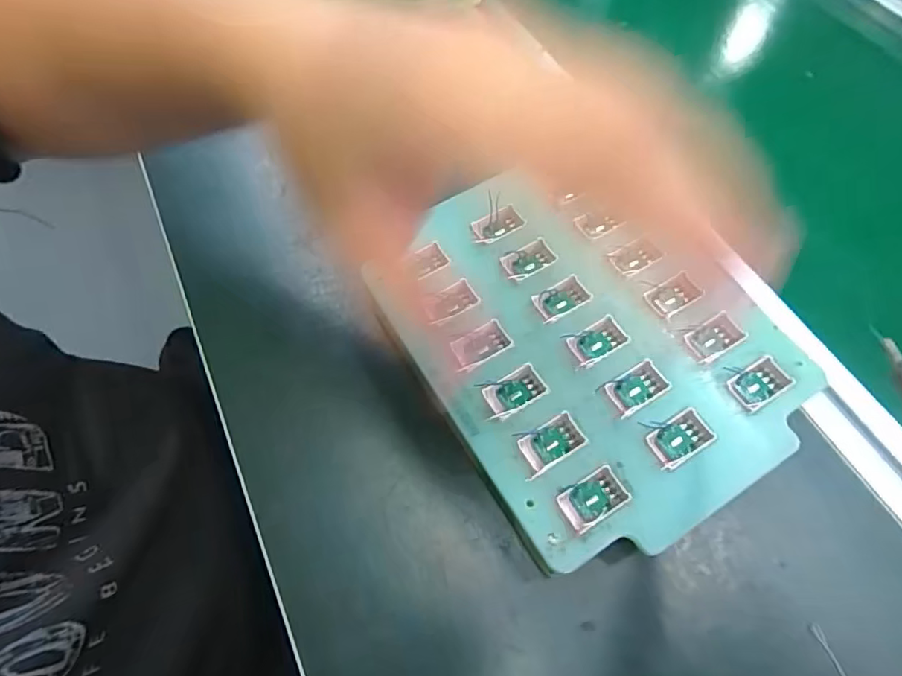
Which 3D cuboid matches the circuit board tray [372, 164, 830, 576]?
[{"bbox_3d":[0.068,-0.003,0.287,0.175,0.012,0.214,-30,67,-13],"label":"circuit board tray"}]

